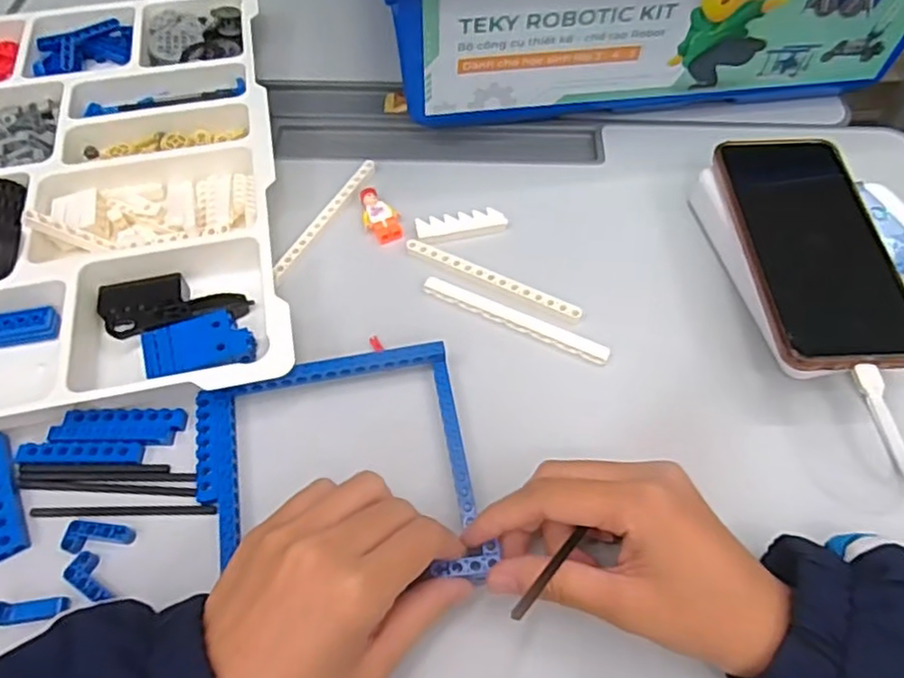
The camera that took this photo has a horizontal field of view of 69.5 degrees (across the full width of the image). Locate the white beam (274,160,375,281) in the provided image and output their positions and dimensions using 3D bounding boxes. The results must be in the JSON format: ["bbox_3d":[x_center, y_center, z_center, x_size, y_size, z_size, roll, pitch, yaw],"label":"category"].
[{"bbox_3d":[-0.084,-0.081,0.429,0.010,0.005,0.113,25,61,16],"label":"white beam"}]

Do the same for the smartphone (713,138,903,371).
[{"bbox_3d":[0.204,-0.055,0.369,0.078,0.007,0.161,0,57,1],"label":"smartphone"}]

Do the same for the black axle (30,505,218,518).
[{"bbox_3d":[-0.165,0.087,0.330,0.091,0.004,0.006,-1,57,0],"label":"black axle"}]

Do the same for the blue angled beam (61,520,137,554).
[{"bbox_3d":[-0.171,0.097,0.317,0.032,0.006,0.015,4,57,4],"label":"blue angled beam"}]

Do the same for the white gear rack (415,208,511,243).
[{"bbox_3d":[0.006,-0.075,0.423,0.059,0.004,0.018,-10,57,-5],"label":"white gear rack"}]

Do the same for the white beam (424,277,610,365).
[{"bbox_3d":[0.037,-0.012,0.388,0.116,0.005,0.012,22,60,15],"label":"white beam"}]

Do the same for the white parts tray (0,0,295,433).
[{"bbox_3d":[-0.251,-0.107,0.429,0.258,0.037,0.365,-10,57,-6],"label":"white parts tray"}]

